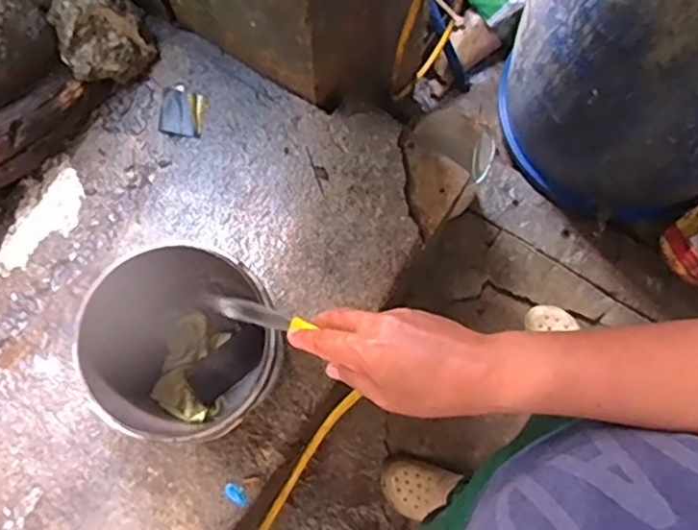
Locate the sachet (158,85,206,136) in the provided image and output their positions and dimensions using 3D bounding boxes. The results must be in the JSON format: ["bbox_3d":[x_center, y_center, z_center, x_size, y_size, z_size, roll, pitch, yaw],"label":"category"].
[{"bbox_3d":[-0.267,-0.246,1.048,0.069,0.010,0.077,6,76,3],"label":"sachet"}]

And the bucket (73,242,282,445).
[{"bbox_3d":[-0.203,0.102,0.847,0.215,0.192,0.232,-3,76,1],"label":"bucket"}]

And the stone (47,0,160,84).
[{"bbox_3d":[-0.373,-0.347,1.004,0.133,0.139,0.091,-32,77,-6],"label":"stone"}]

